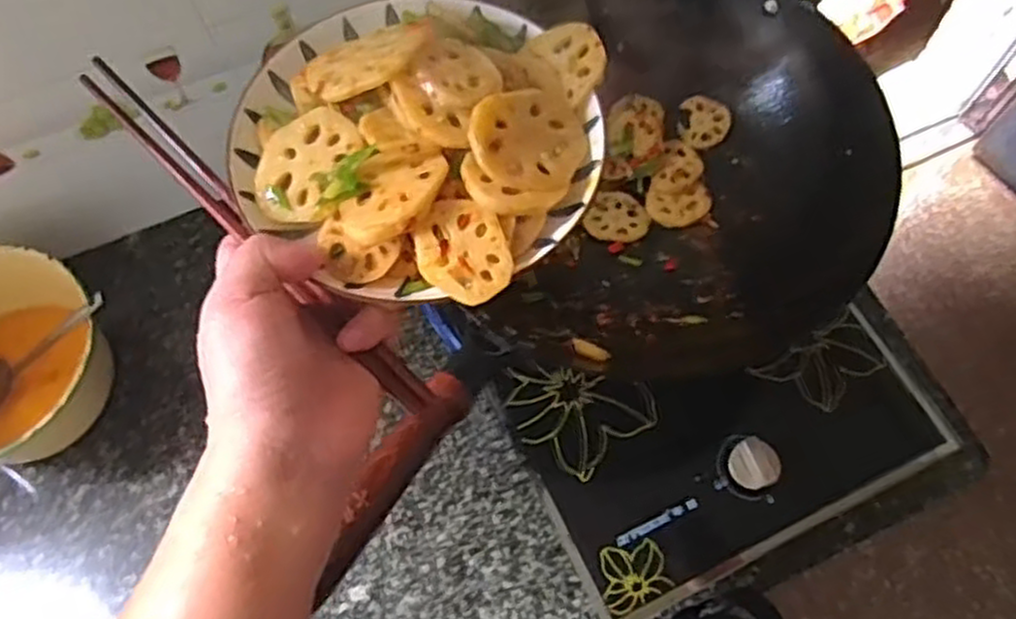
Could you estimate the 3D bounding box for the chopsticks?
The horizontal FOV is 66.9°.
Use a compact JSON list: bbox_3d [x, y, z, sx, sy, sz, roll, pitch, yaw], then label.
[{"bbox_3d":[-0.125,-0.039,0.372,0.243,0.010,0.017,44,73,9],"label":"chopsticks"}]

